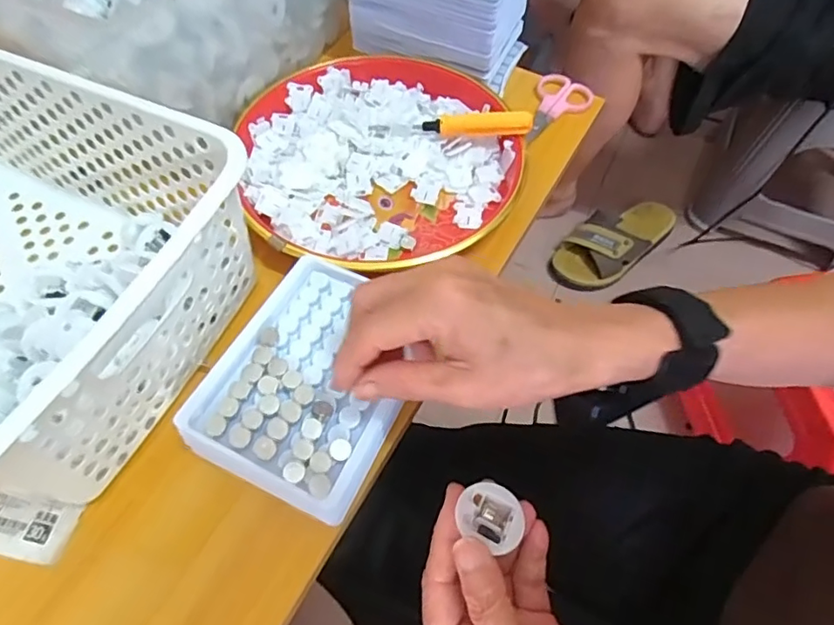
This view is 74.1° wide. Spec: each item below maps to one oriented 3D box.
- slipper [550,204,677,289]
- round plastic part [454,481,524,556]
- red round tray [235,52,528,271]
[{"bbox_3d":[0.365,-0.133,1.007,0.259,0.057,0.114,-33,66,-19],"label":"slipper"},{"bbox_3d":[0.035,0.096,0.263,0.029,0.008,0.028,1,60,-1],"label":"round plastic part"},{"bbox_3d":[-0.032,-0.128,0.434,0.209,0.026,0.204,1,60,-1],"label":"red round tray"}]

